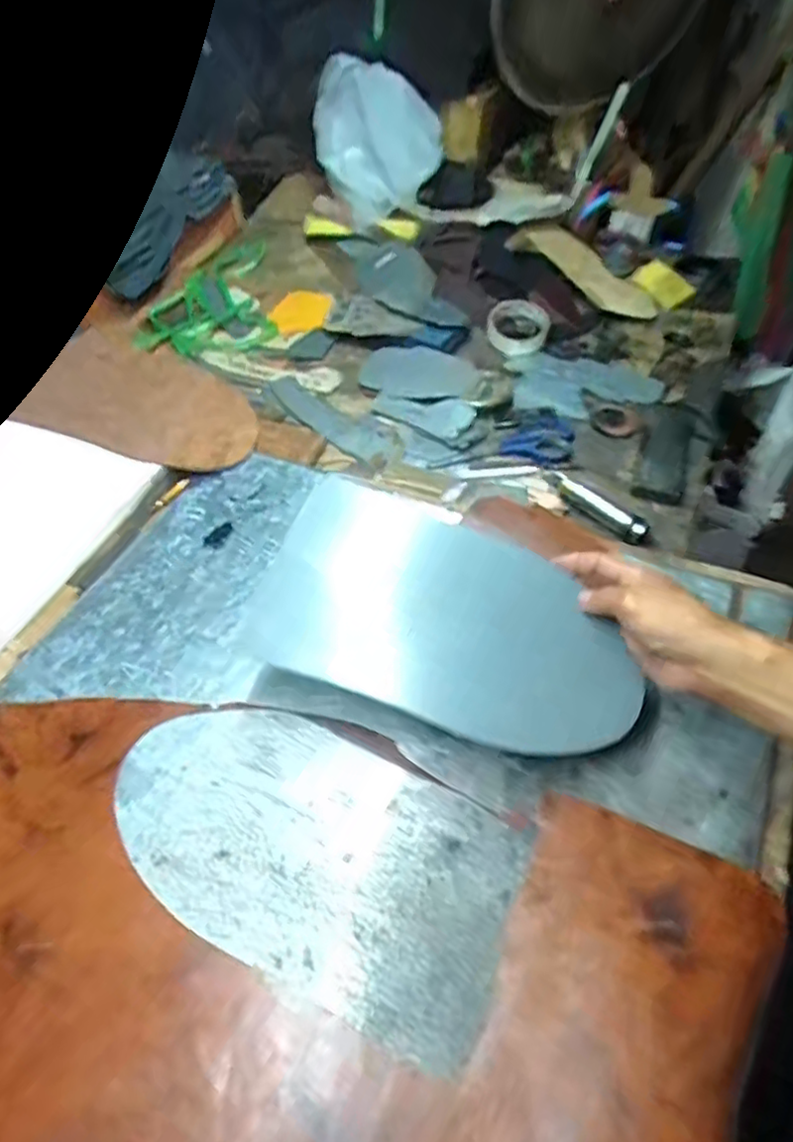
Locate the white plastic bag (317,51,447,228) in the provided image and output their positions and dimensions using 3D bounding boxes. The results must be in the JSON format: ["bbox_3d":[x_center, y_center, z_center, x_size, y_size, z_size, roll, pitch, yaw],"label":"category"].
[{"bbox_3d":[-0.030,-0.699,1.101,0.206,0.226,0.062,7,51,5],"label":"white plastic bag"}]

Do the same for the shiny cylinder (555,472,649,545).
[{"bbox_3d":[0.216,-0.067,0.711,0.027,0.025,0.116,-34,56,-22],"label":"shiny cylinder"}]

